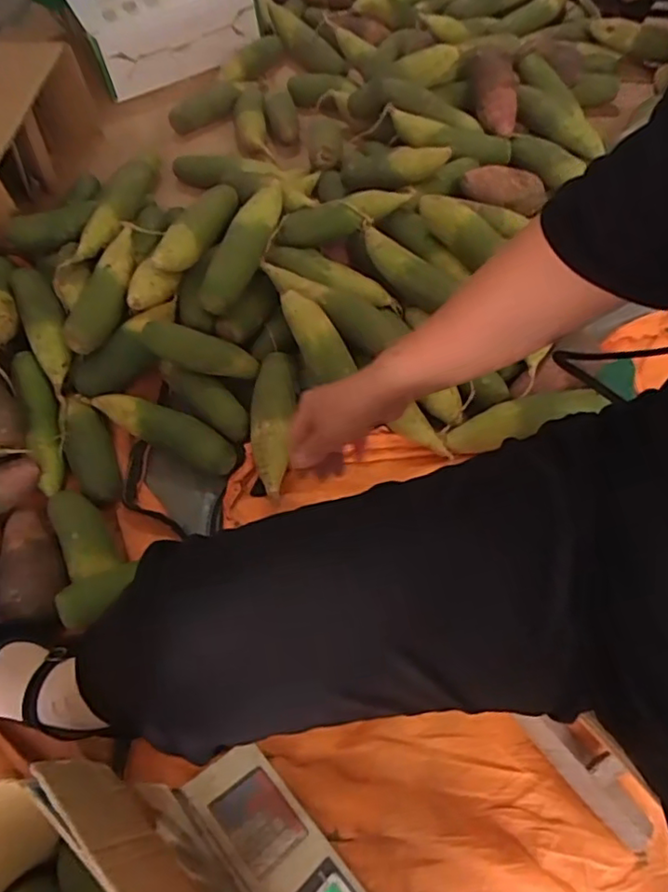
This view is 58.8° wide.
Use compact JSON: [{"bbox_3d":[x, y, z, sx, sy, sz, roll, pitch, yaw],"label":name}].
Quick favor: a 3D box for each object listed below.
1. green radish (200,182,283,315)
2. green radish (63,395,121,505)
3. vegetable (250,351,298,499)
[{"bbox_3d":[-0.127,-0.284,0.844,0.050,0.056,0.218,23,79,15],"label":"green radish"},{"bbox_3d":[-0.328,0.007,0.797,0.058,0.049,0.155,-20,62,-9],"label":"green radish"},{"bbox_3d":[-0.082,-0.038,0.785,0.060,0.048,0.206,3,61,4],"label":"vegetable"}]

